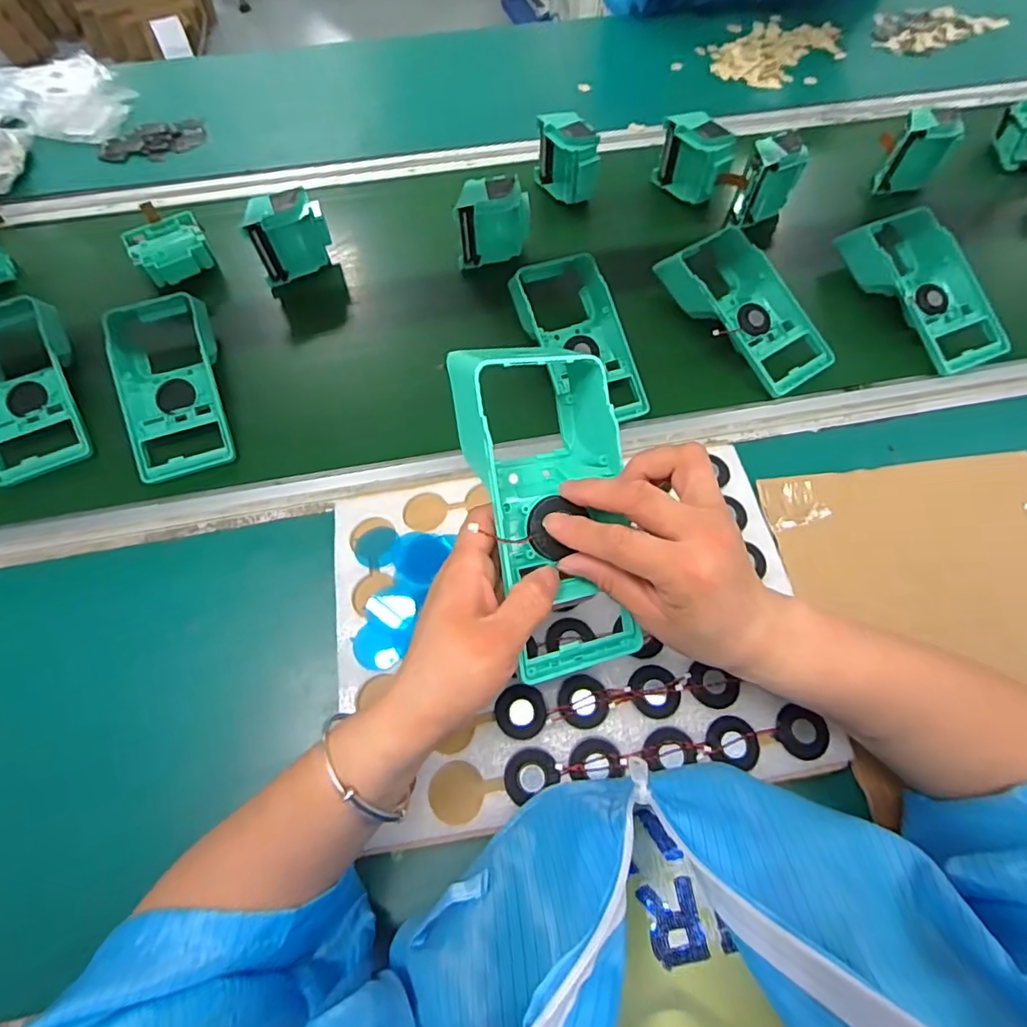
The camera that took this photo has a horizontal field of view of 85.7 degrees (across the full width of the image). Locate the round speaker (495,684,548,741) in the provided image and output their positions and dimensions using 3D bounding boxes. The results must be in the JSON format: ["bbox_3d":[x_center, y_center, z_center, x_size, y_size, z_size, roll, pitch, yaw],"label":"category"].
[{"bbox_3d":[0.005,0.132,0.367,0.033,0.006,0.033,0,64,-1],"label":"round speaker"}]

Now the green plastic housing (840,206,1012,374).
[{"bbox_3d":[0.418,-0.231,0.556,0.088,0.044,0.185,-23,67,-11],"label":"green plastic housing"}]

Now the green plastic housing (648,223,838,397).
[{"bbox_3d":[0.229,-0.203,0.542,0.090,0.043,0.180,-28,68,-14],"label":"green plastic housing"}]

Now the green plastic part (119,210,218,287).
[{"bbox_3d":[-0.361,-0.278,0.586,0.073,0.033,0.061,-30,68,-14],"label":"green plastic part"}]

